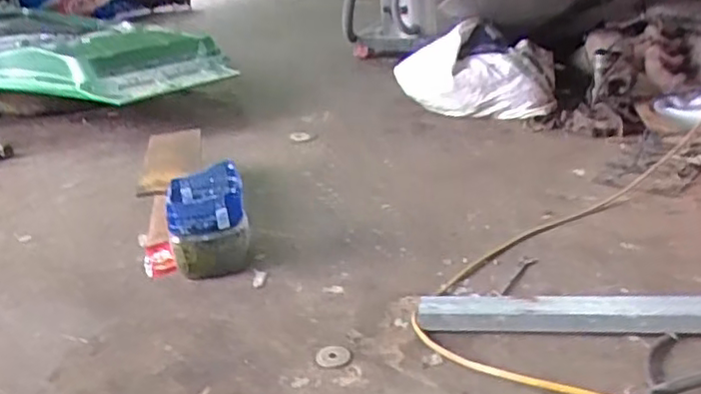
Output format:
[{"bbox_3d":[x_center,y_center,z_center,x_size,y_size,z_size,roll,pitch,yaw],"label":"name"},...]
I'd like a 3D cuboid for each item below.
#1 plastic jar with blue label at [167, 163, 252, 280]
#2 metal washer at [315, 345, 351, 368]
[{"bbox_3d":[-0.262,0.049,1.238,0.139,0.161,0.150,-8,22,-10],"label":"plastic jar with blue label"},{"bbox_3d":[-0.024,0.227,0.957,0.050,0.004,0.049,-4,22,2],"label":"metal washer"}]

